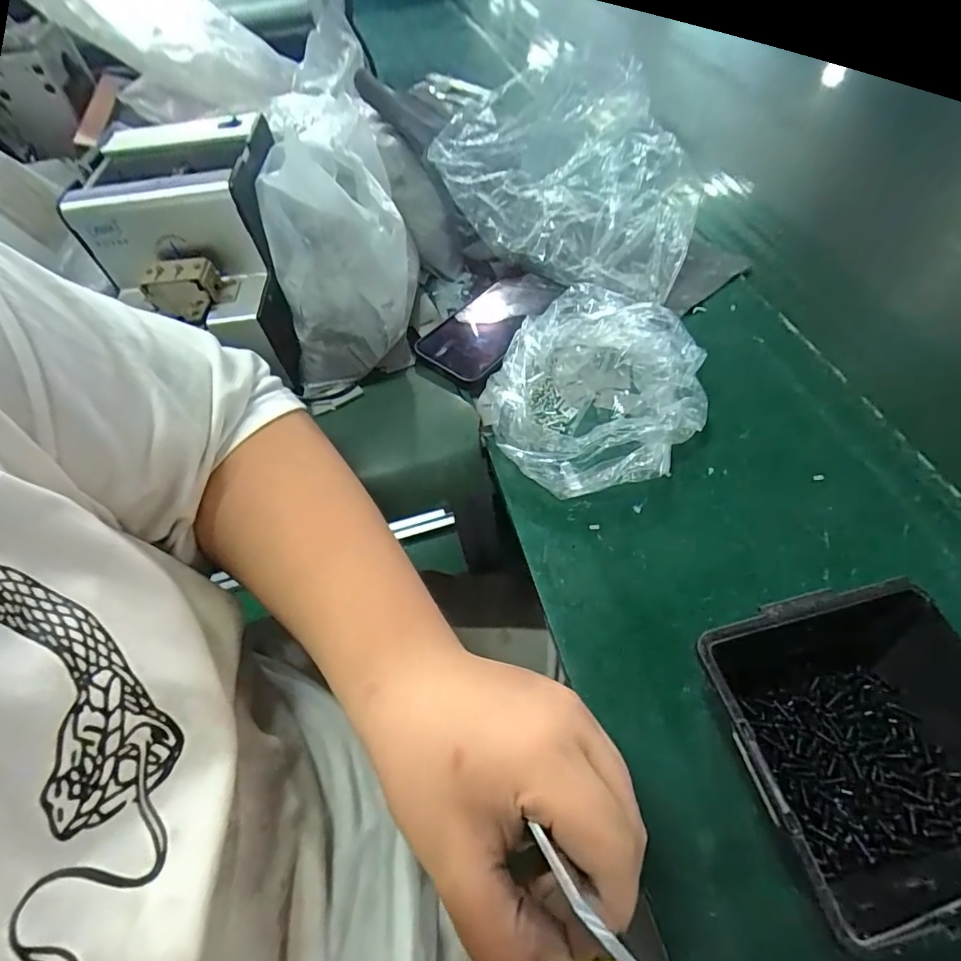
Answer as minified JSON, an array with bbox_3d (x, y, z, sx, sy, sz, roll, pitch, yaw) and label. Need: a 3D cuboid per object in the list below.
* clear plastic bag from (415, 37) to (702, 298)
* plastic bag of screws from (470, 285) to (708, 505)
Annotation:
[{"bbox_3d":[0.079,-0.288,0.480,0.259,0.113,0.186,27,63,21],"label":"clear plastic bag"},{"bbox_3d":[0.080,-0.067,0.377,0.152,0.052,0.152,38,67,26],"label":"plastic bag of screws"}]

